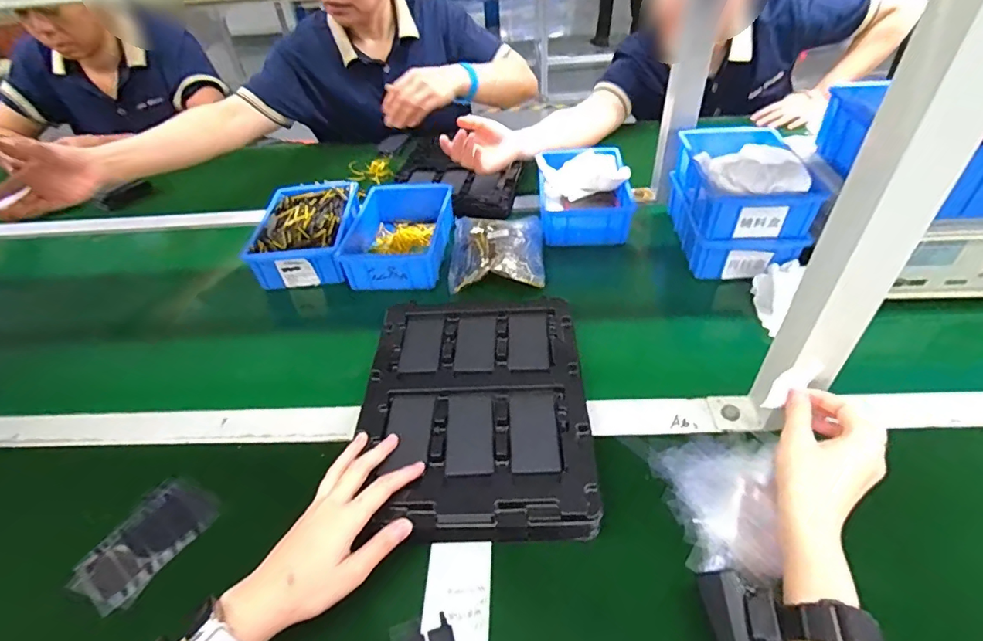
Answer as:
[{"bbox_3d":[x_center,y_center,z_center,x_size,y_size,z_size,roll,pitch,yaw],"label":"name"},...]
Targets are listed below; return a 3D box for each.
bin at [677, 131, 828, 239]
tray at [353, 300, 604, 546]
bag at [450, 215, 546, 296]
[{"bbox_3d":[0.336,-0.204,0.665,0.138,0.068,0.219,3,43,8],"label":"bin"},{"bbox_3d":[-0.017,0.079,0.504,0.216,0.035,0.279,-2,46,1],"label":"tray"},{"bbox_3d":[0.008,-0.107,0.707,0.132,0.035,0.150,0,46,3],"label":"bag"}]

